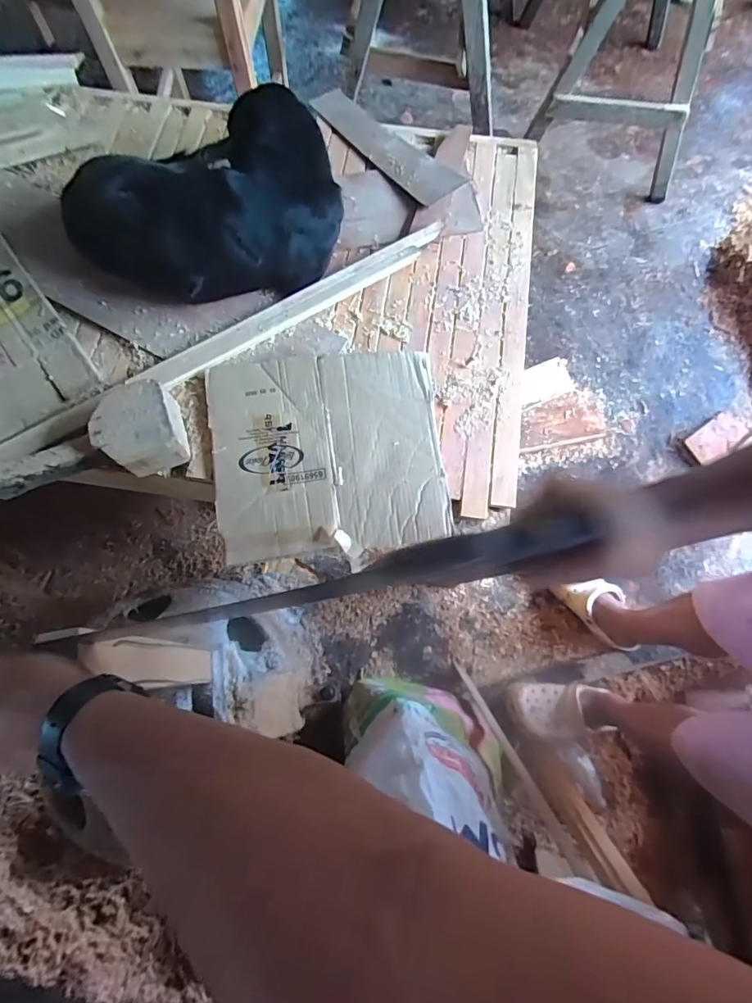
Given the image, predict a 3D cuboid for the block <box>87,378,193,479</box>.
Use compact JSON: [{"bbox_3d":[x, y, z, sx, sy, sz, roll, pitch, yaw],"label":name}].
[{"bbox_3d":[-0.389,-0.118,0.750,0.127,0.067,0.145,-22,74,-9],"label":"block"}]

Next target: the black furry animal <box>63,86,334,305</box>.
[{"bbox_3d":[-0.282,-0.557,0.836,0.419,0.187,0.372,19,72,4],"label":"black furry animal"}]

